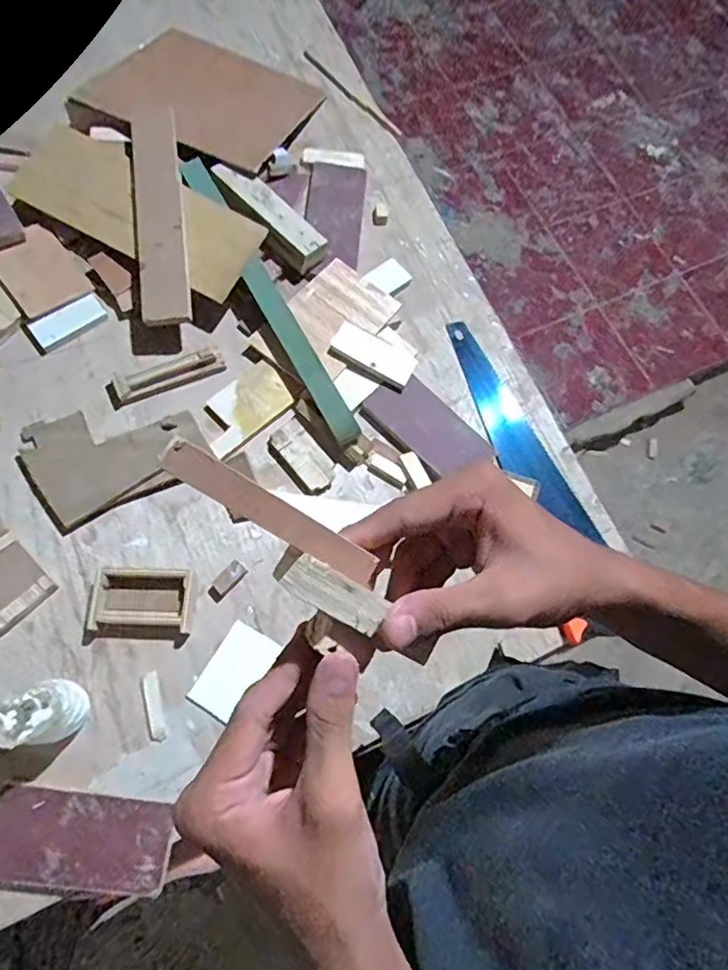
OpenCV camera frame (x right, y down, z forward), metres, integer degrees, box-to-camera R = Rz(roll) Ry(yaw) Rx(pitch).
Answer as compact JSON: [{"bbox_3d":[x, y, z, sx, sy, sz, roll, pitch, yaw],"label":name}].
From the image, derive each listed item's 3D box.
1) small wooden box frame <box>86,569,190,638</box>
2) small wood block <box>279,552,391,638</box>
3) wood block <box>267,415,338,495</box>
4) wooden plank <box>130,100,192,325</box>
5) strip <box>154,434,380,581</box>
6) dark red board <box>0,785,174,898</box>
[{"bbox_3d":[-0.272,0.144,0.701,0.109,0.023,0.083,2,72,-5],"label":"small wooden box frame"},{"bbox_3d":[-0.012,0.049,0.253,0.047,0.010,0.017,34,73,-16],"label":"small wood block"},{"bbox_3d":[-0.086,-0.039,0.800,0.062,0.015,0.106,-40,80,-16],"label":"wood block"},{"bbox_3d":[-0.298,-0.400,0.824,0.070,0.014,0.363,-9,77,2],"label":"wooden plank"},{"bbox_3d":[-0.037,0.014,0.247,0.106,0.004,0.015,35,72,-21],"label":"strip"},{"bbox_3d":[-0.309,0.390,0.621,0.193,0.015,0.095,9,72,-2],"label":"dark red board"}]

